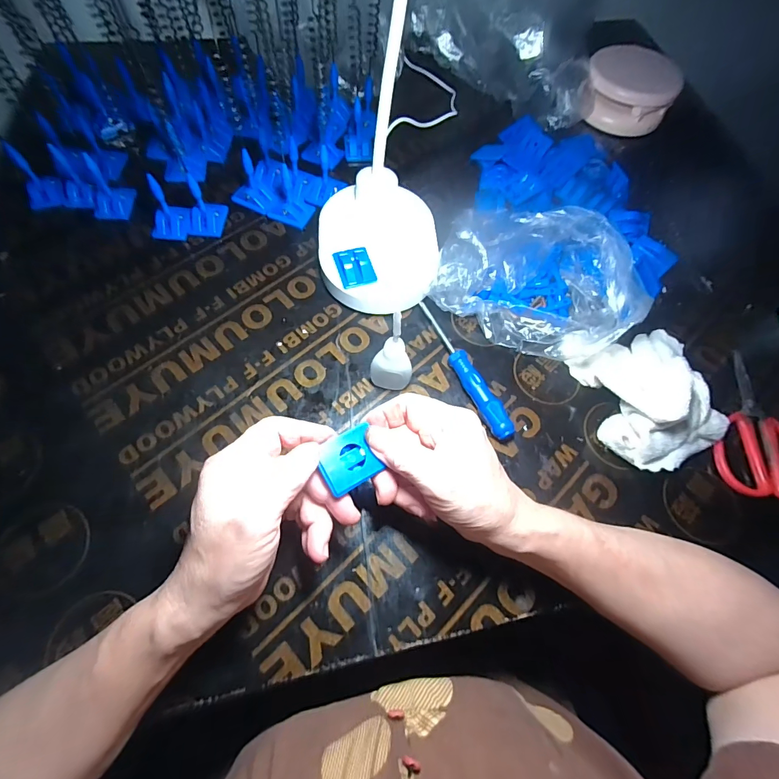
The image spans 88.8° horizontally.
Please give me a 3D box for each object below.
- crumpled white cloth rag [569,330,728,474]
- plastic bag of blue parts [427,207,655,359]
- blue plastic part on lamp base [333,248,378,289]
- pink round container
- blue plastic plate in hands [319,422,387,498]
[{"bbox_3d":[0.234,0.001,0.347,0.105,0.059,0.126,-5,66,-6],"label":"crumpled white cloth rag"},{"bbox_3d":[0.149,-0.114,0.394,0.195,0.055,0.154,23,67,7],"label":"plastic bag of blue parts"},{"bbox_3d":[-0.033,-0.117,0.382,0.033,0.011,0.040,-16,84,-15],"label":"blue plastic part on lamp base"},{"bbox_3d":[0.322,-0.406,0.534,0.100,0.054,0.122,-38,73,-18],"label":"pink round container"},{"bbox_3d":[-0.027,0.046,0.262,0.039,0.005,0.035,-26,87,-32],"label":"blue plastic plate in hands"}]

